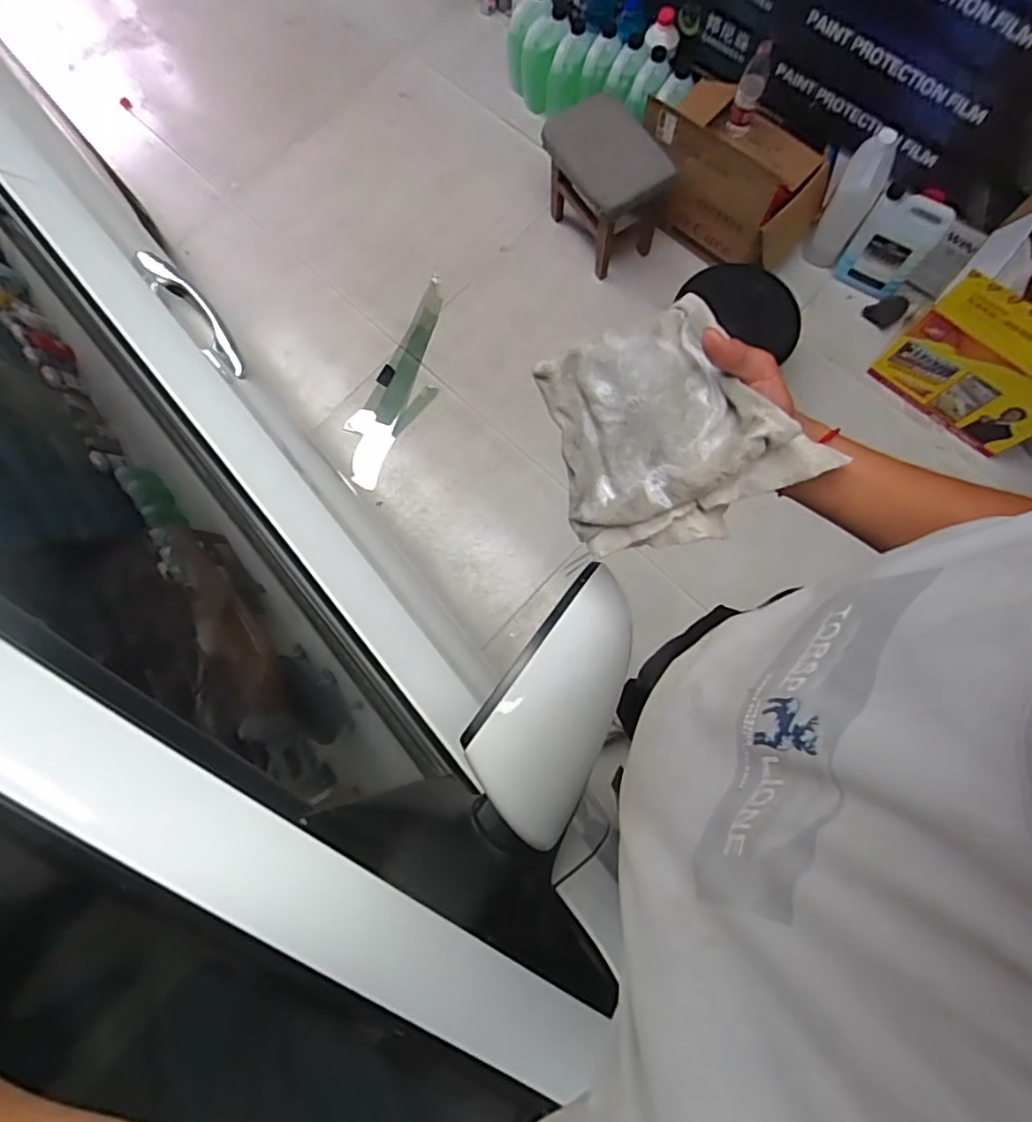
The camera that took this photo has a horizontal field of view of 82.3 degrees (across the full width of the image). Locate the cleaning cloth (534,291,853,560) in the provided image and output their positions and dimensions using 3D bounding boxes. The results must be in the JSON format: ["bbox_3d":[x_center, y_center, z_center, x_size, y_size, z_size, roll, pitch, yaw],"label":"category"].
[{"bbox_3d":[0.111,-0.094,0.442,0.172,0.076,0.155,-31,76,-6],"label":"cleaning cloth"}]

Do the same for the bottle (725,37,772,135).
[{"bbox_3d":[0.573,-1.147,1.448,0.064,0.221,0.058,17,76,6],"label":"bottle"}]

